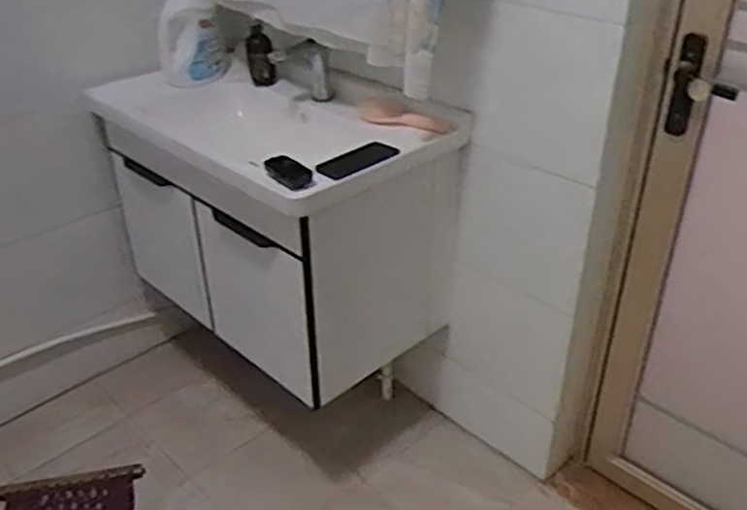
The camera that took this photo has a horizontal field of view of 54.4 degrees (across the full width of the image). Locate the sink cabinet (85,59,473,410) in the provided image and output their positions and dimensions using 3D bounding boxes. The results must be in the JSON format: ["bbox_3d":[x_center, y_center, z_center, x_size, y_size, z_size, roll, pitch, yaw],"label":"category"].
[{"bbox_3d":[-0.229,-0.081,1.619,0.717,0.500,0.409,23,37,32],"label":"sink cabinet"}]

